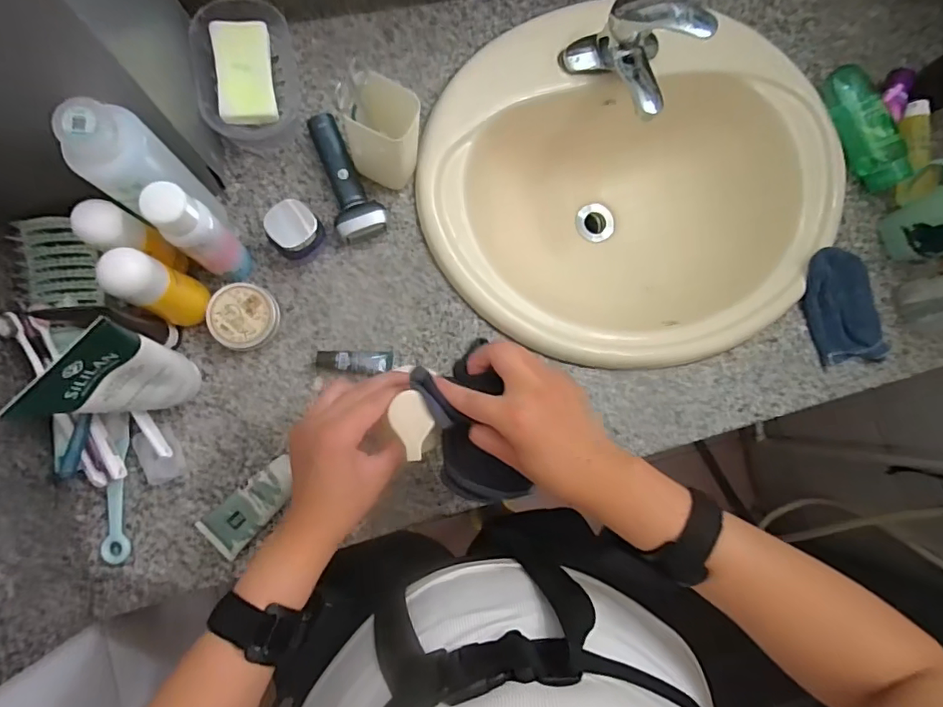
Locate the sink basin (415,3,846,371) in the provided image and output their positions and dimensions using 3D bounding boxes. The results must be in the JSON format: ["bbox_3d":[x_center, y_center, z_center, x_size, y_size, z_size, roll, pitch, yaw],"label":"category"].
[{"bbox_3d":[0.192,-0.203,0.715,0.522,0.181,0.419,-1,85,-8],"label":"sink basin"}]

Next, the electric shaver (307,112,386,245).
[{"bbox_3d":[-0.139,-0.200,0.592,0.053,0.030,0.147,-16,87,-7],"label":"electric shaver"}]

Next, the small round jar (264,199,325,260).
[{"bbox_3d":[-0.188,-0.129,0.560,0.052,0.062,0.048,0,85,-6],"label":"small round jar"}]

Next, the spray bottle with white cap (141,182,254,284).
[{"bbox_3d":[-0.254,-0.109,0.504,0.043,0.174,0.043,0,85,-6],"label":"spray bottle with white cap"}]

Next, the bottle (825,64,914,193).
[{"bbox_3d":[0.506,-0.291,0.674,0.057,0.042,0.167,-20,88,-7],"label":"bottle"}]

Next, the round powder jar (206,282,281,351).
[{"bbox_3d":[-0.240,-0.039,0.559,0.066,0.042,0.064,0,85,-6],"label":"round powder jar"}]

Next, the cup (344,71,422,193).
[{"bbox_3d":[-0.093,-0.224,0.551,0.073,0.126,0.055,26,83,-4],"label":"cup"}]

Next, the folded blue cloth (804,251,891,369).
[{"bbox_3d":[0.468,-0.060,0.647,0.098,0.031,0.137,-8,86,-7],"label":"folded blue cloth"}]

